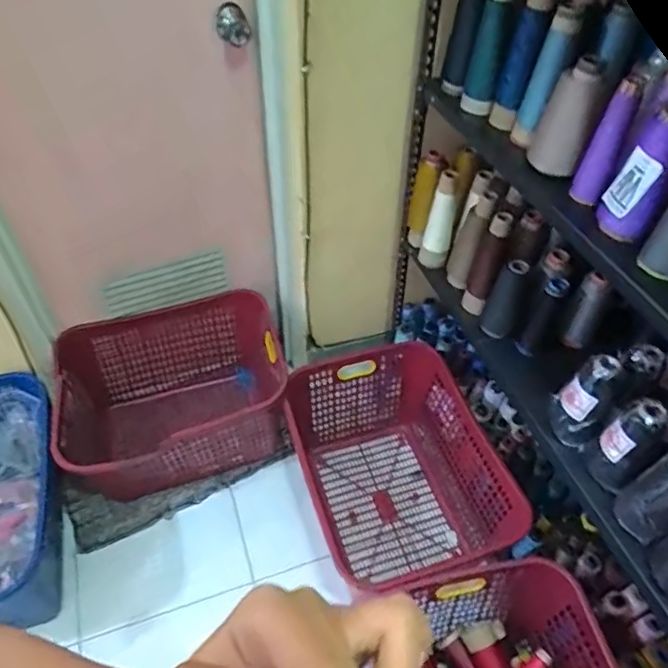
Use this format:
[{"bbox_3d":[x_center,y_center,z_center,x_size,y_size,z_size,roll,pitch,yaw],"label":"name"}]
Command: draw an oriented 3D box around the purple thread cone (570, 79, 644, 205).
[{"bbox_3d":[0.385,-0.267,0.804,0.048,0.177,0.041,23,51,19],"label":"purple thread cone"}]

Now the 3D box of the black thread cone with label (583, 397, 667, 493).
[{"bbox_3d":[0.465,0.177,0.907,0.081,0.172,0.073,36,56,27],"label":"black thread cone with label"}]

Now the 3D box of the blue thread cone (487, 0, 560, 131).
[{"bbox_3d":[0.314,-0.461,0.940,0.052,0.230,0.061,-33,56,-28],"label":"blue thread cone"}]

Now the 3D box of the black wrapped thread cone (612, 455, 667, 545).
[{"bbox_3d":[0.488,0.242,0.845,0.066,0.159,0.084,-33,56,-27],"label":"black wrapped thread cone"}]

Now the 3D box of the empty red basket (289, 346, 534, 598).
[{"bbox_3d":[0.163,0.345,1.393,0.413,0.288,0.563,-15,50,-15],"label":"empty red basket"}]

